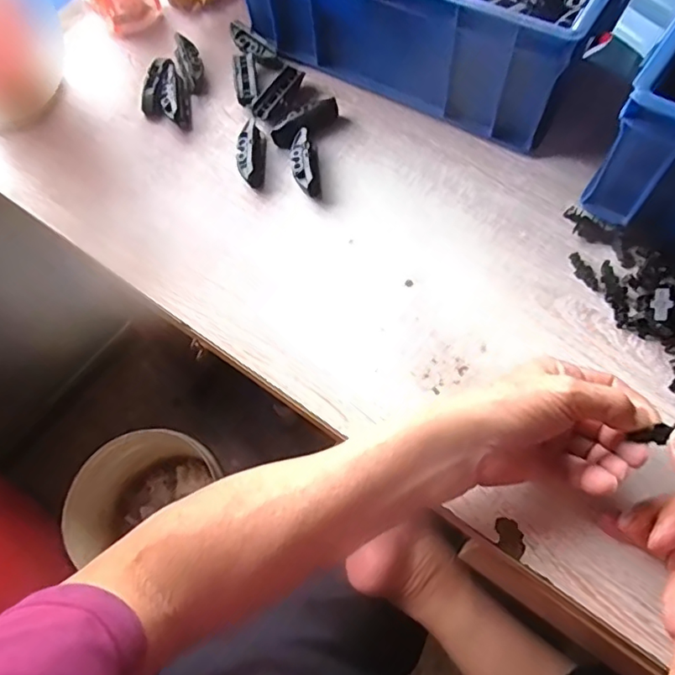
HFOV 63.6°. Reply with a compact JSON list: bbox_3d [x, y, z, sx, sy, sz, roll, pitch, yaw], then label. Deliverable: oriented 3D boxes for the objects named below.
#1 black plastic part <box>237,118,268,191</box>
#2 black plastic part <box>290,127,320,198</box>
[{"bbox_3d":[-0.080,-0.173,0.508,0.025,0.015,0.068,-5,66,1],"label":"black plastic part"},{"bbox_3d":[-0.029,-0.160,0.497,0.025,0.018,0.065,-7,66,1],"label":"black plastic part"}]

